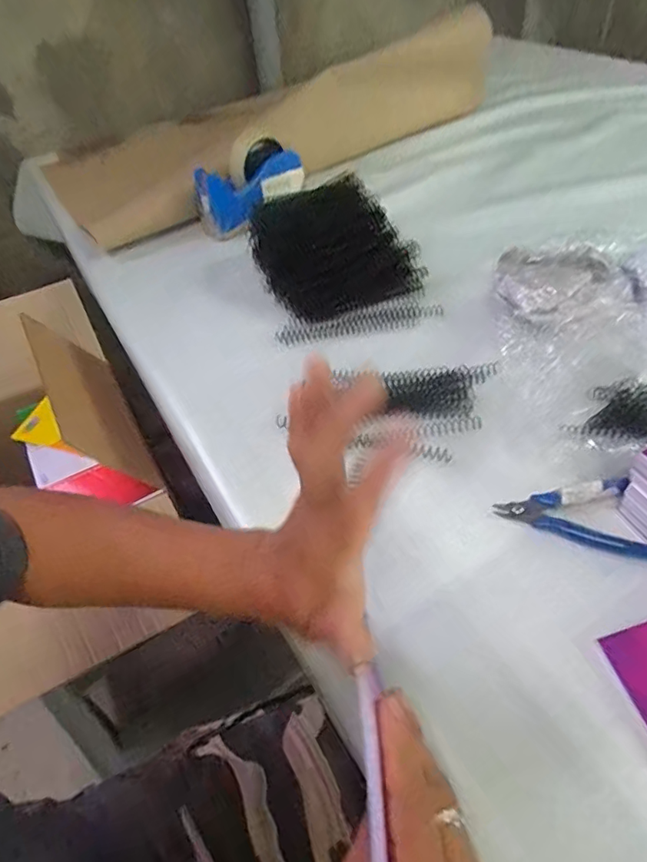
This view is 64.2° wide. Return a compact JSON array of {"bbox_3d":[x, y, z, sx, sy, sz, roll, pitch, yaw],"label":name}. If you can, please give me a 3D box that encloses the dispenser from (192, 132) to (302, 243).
[{"bbox_3d":[-0.101,-0.345,0.740,0.055,0.100,0.158,32,59,30],"label":"dispenser"}]

